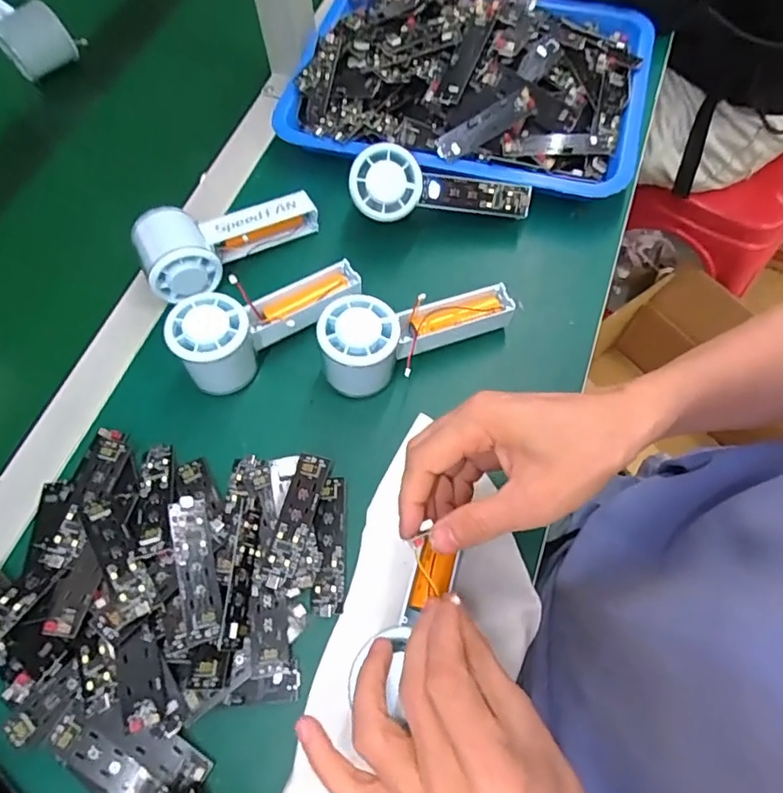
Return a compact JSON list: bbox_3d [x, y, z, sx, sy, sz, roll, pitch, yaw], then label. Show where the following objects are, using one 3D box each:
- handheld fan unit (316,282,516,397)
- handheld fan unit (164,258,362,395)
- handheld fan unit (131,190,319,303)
[{"bbox_3d":[0.023,-0.043,0.402,0.149,0.066,0.058,-13,66,-5],"label":"handheld fan unit"},{"bbox_3d":[-0.088,-0.055,0.409,0.144,0.058,0.055,-24,68,-10],"label":"handheld fan unit"},{"bbox_3d":[-0.132,-0.133,0.446,0.148,0.056,0.061,-22,68,-9],"label":"handheld fan unit"}]

